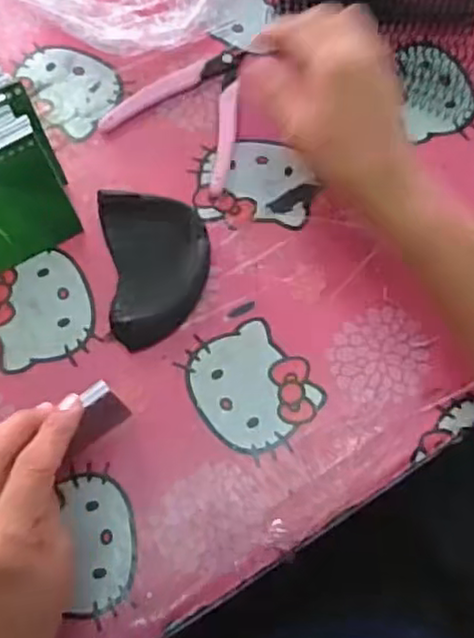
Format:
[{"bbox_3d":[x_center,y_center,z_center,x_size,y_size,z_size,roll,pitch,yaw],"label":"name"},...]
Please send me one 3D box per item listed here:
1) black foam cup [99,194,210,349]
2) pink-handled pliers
[{"bbox_3d":[-0.051,-0.034,0.443,0.066,0.030,0.097,-6,73,-3],"label":"black foam cup"},{"bbox_3d":[-0.028,-0.157,0.487,0.099,0.012,0.113,29,74,7],"label":"pink-handled pliers"}]

